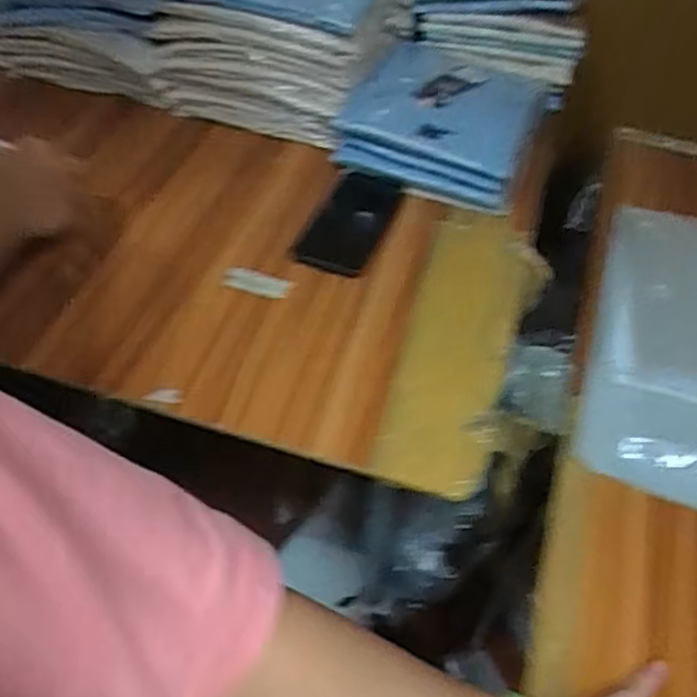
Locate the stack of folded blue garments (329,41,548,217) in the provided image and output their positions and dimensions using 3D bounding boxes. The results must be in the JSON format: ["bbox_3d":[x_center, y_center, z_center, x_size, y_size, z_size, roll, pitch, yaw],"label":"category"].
[{"bbox_3d":[0.123,-0.300,0.864,0.228,0.084,0.259,16,49,10],"label":"stack of folded blue garments"}]

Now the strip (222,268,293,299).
[{"bbox_3d":[-0.094,-0.066,0.695,0.068,0.011,0.026,15,49,9],"label":"strip"}]

